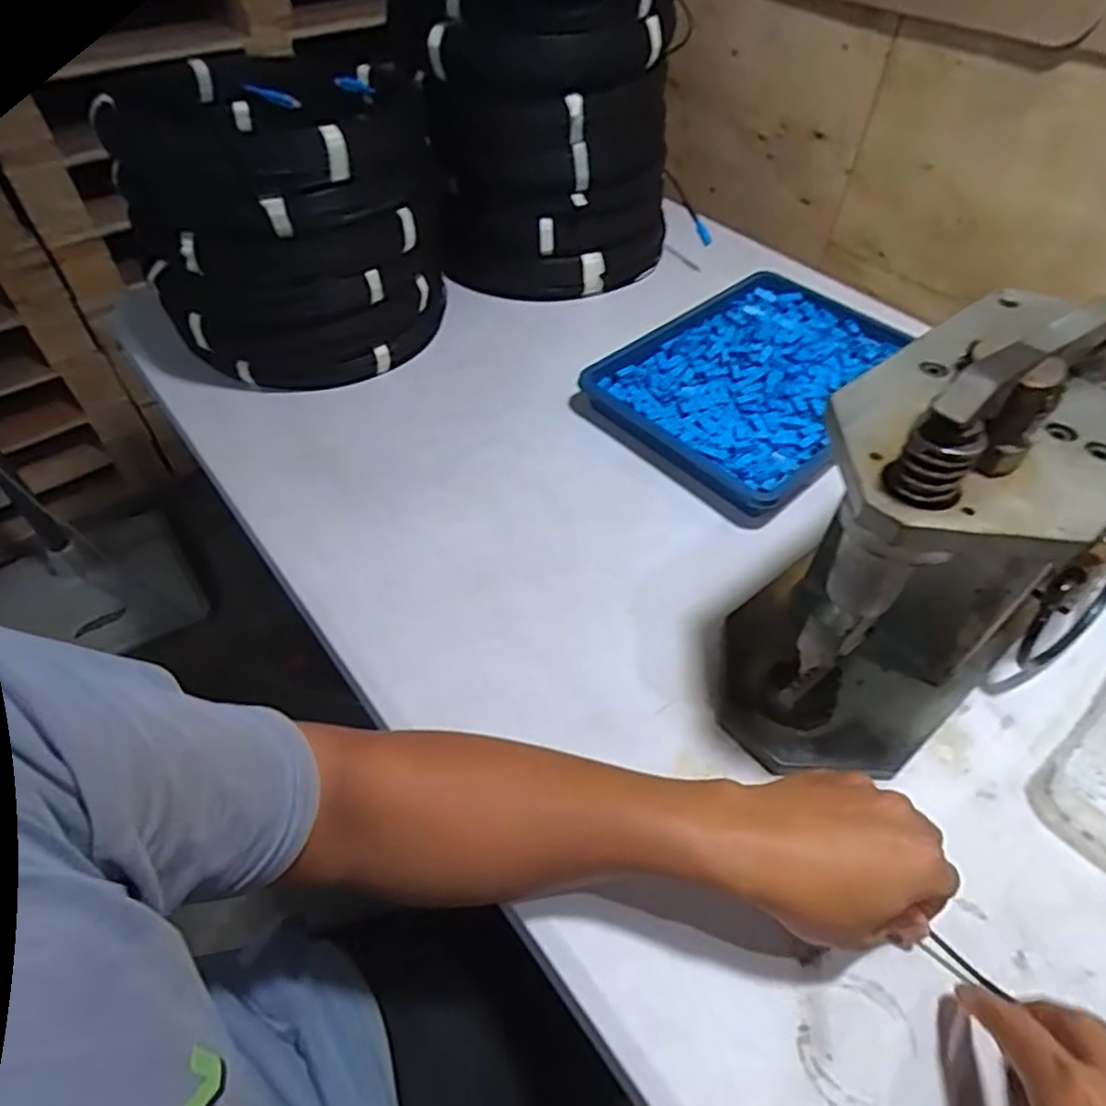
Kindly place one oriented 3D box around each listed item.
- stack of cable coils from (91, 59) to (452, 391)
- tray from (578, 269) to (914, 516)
[{"bbox_3d":[-0.243,-0.309,0.675,0.248,0.237,0.249,9,50,7],"label":"stack of cable coils"},{"bbox_3d":[0.218,-0.183,0.696,0.314,0.031,0.231,-34,58,-26],"label":"tray"}]

